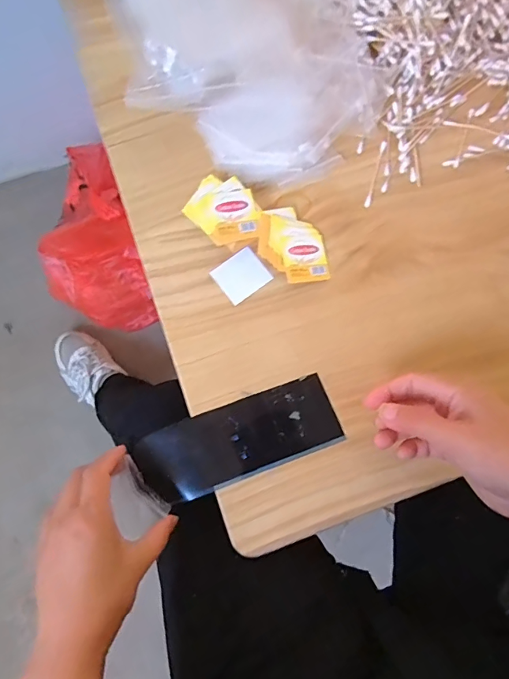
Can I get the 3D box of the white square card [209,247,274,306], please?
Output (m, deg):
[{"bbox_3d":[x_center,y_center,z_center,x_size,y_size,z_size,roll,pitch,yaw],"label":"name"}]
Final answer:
[{"bbox_3d":[-0.011,-0.057,0.397,0.043,0.004,0.039,-36,80,-7],"label":"white square card"}]

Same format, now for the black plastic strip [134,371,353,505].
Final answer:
[{"bbox_3d":[-0.016,0.086,0.373,0.171,0.023,0.061,-20,78,1],"label":"black plastic strip"}]

